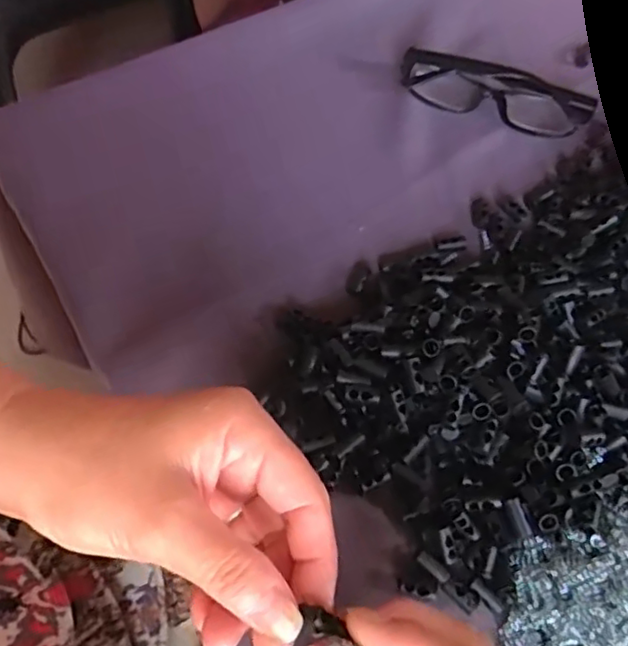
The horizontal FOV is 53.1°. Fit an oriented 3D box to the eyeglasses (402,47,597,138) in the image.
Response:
[{"bbox_3d":[0.126,-0.161,0.433,0.129,0.028,0.034,13,64,3],"label":"eyeglasses"}]

